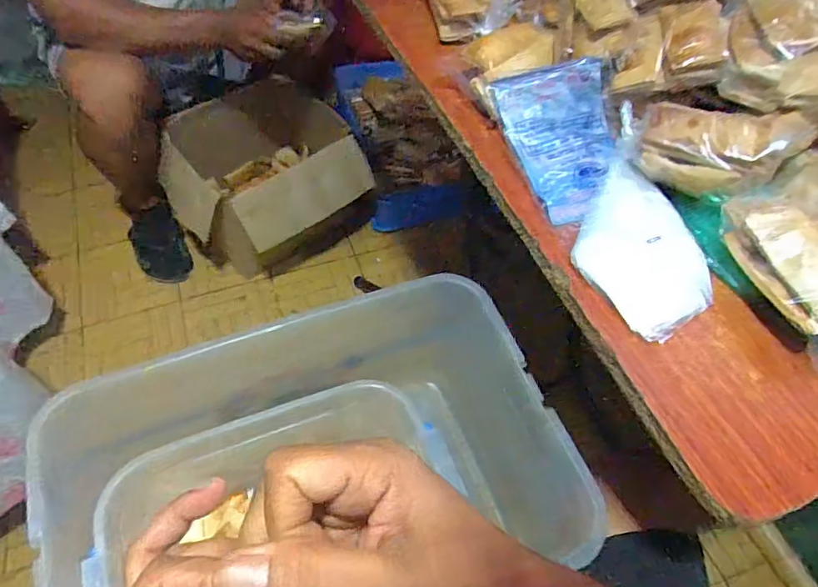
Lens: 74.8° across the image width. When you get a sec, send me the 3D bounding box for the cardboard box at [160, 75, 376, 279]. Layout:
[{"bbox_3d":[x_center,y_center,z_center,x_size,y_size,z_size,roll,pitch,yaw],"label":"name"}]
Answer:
[{"bbox_3d":[-0.328,-0.261,1.230,0.404,0.270,0.407,-22,61,-18],"label":"cardboard box"}]

